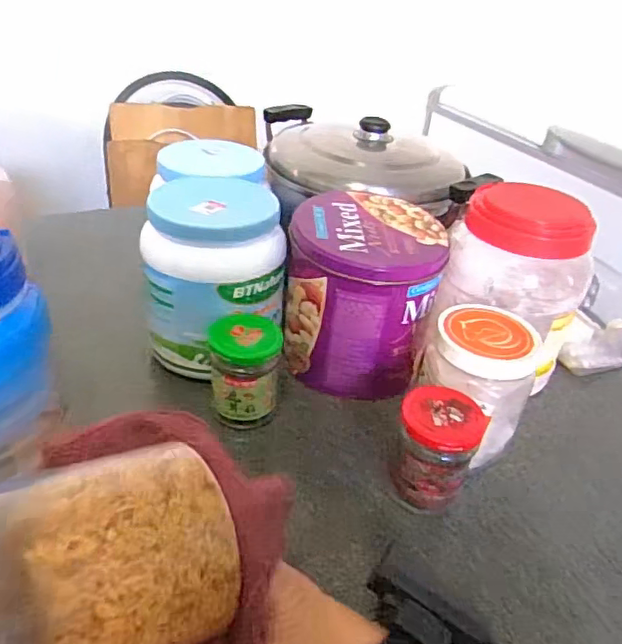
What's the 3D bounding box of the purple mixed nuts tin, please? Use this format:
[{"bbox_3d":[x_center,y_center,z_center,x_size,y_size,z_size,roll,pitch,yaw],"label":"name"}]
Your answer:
[{"bbox_3d":[0.049,-0.029,0.584,0.144,0.154,0.140,5,34,-1],"label":"purple mixed nuts tin"}]

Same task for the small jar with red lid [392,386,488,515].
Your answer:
[{"bbox_3d":[0.100,0.106,0.466,0.061,0.087,0.060,4,34,-3],"label":"small jar with red lid"}]

